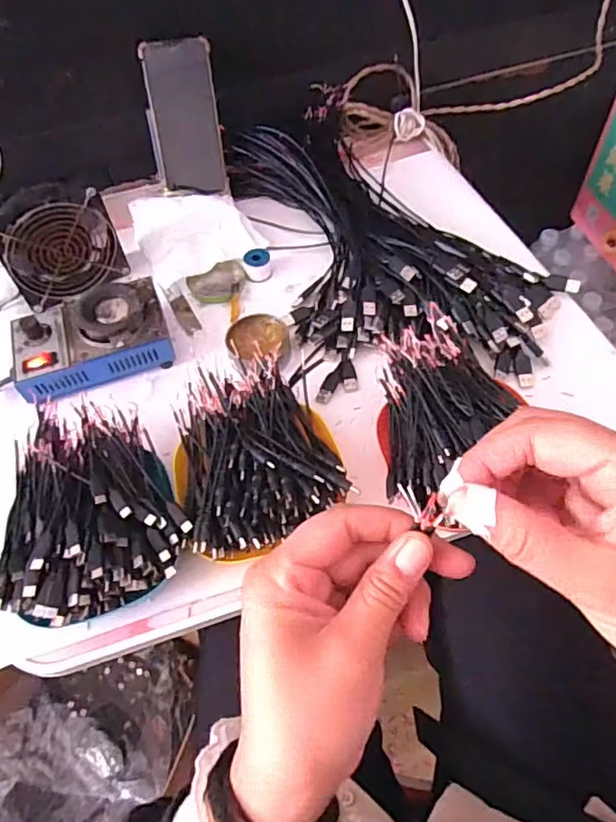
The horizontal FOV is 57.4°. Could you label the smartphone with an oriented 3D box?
[{"bbox_3d":[-0.149,-0.345,0.671,0.087,0.161,0.012,2,32,9],"label":"smartphone"}]

